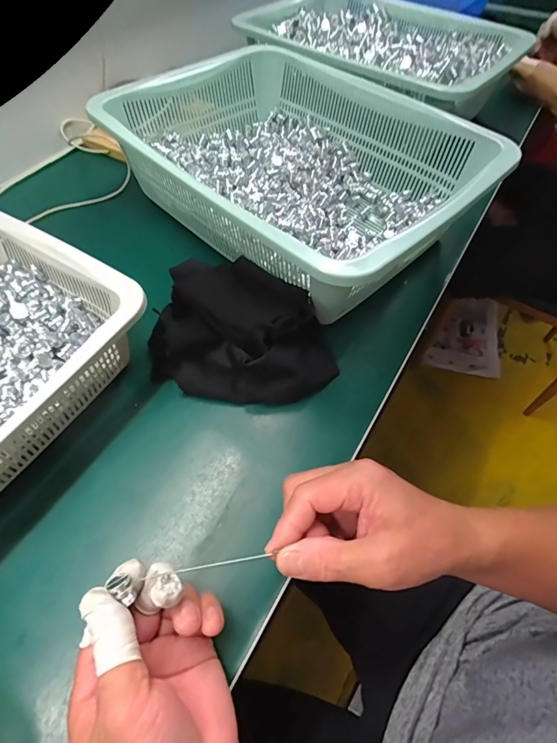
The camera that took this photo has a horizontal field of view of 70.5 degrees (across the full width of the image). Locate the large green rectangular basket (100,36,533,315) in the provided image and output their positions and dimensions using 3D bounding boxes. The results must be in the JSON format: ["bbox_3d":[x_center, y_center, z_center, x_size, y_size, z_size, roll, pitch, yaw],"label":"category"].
[{"bbox_3d":[0.017,-0.258,0.498,0.330,0.108,0.432,-38,64,-24],"label":"large green rectangular basket"}]

